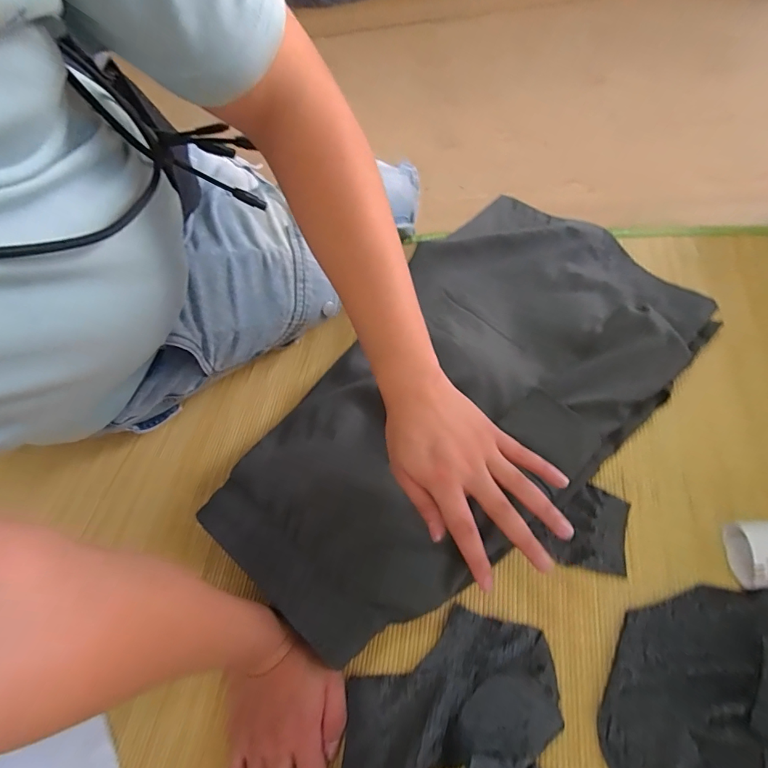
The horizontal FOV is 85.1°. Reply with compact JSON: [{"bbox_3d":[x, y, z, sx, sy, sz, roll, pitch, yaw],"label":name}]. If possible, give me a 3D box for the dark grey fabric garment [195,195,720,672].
[{"bbox_3d":[0.077,0.004,0.438,0.527,0.043,0.294,-41,70,-14],"label":"dark grey fabric garment"}]

